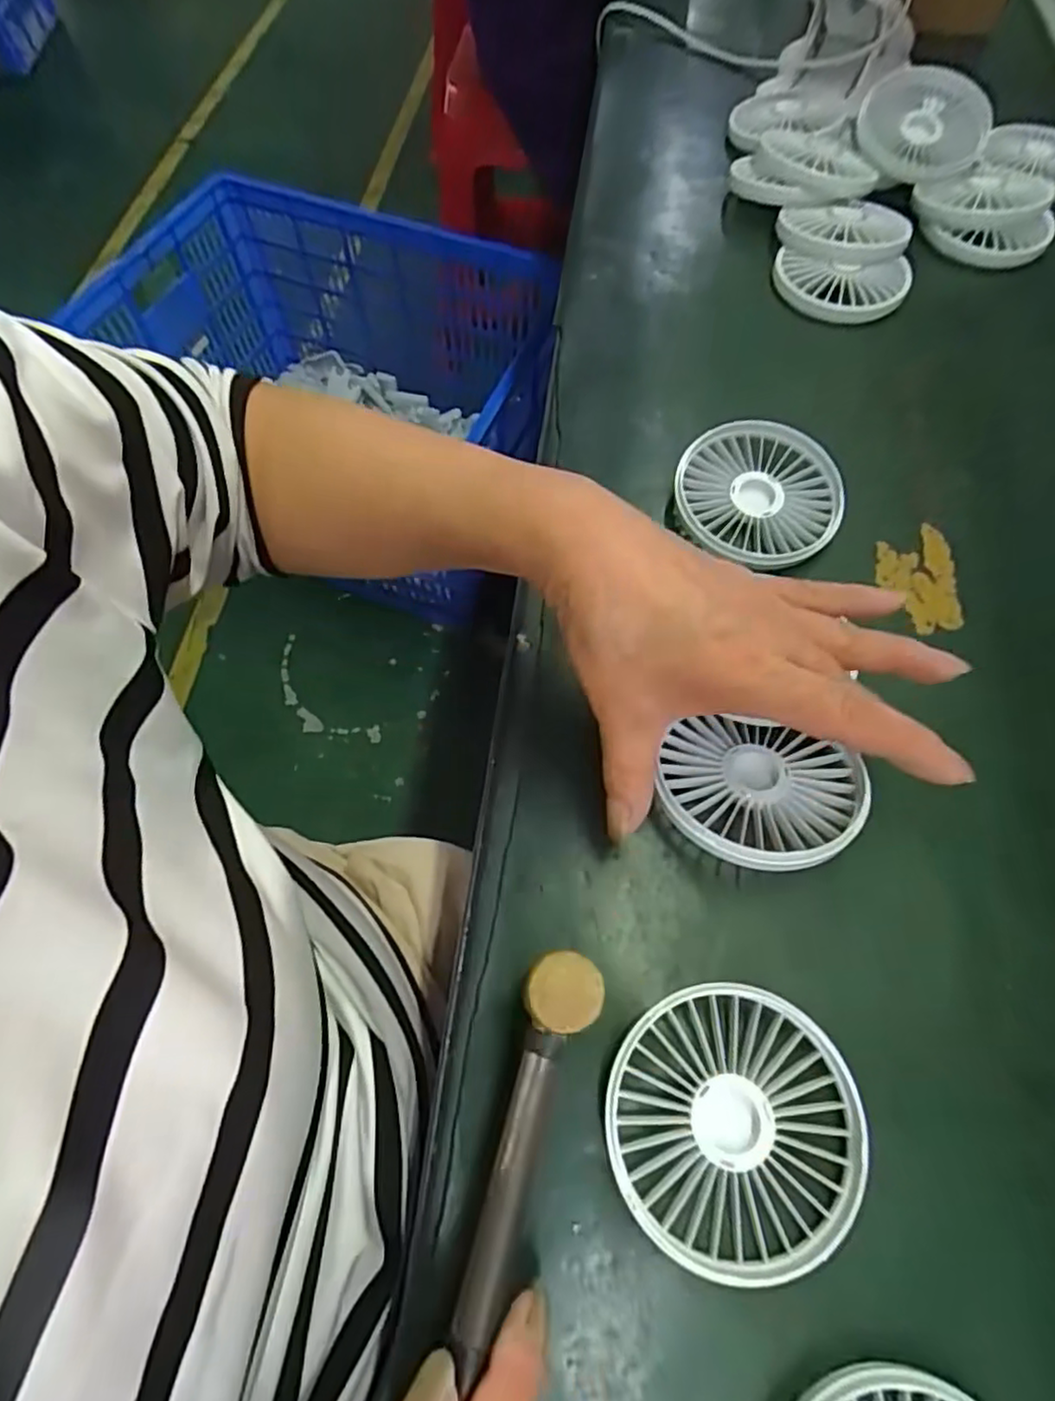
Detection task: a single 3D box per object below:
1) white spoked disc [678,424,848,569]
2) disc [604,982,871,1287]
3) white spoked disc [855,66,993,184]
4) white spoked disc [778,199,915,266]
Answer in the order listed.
[{"bbox_3d":[0.130,-0.117,0.369,0.087,0.021,0.086,0,64,0],"label":"white spoked disc"},{"bbox_3d":[0.073,0.150,0.233,0.086,0.014,0.088,0,64,0],"label":"disc"},{"bbox_3d":[0.300,-0.437,0.498,0.091,0.016,0.084,22,88,21],"label":"white spoked disc"},{"bbox_3d":[0.224,-0.330,0.463,0.081,0.019,0.073,-6,65,-3],"label":"white spoked disc"}]

